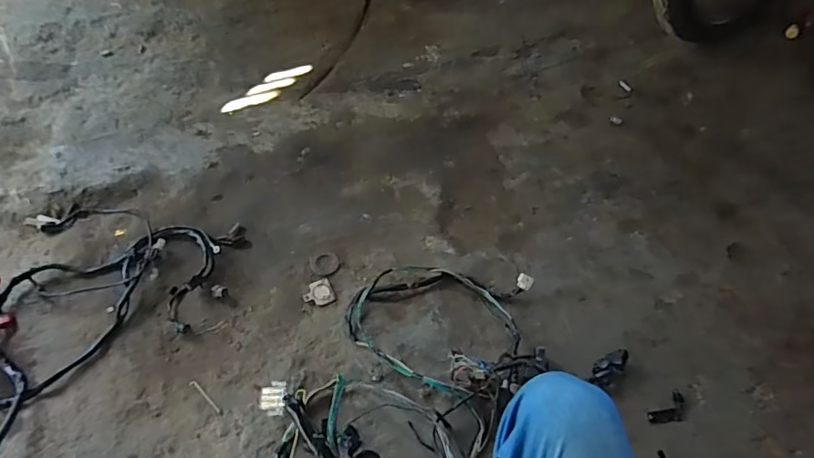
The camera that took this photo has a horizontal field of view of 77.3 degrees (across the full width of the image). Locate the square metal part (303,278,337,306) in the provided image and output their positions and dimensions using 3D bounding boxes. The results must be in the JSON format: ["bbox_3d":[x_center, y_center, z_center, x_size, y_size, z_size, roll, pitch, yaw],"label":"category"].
[{"bbox_3d":[-0.164,0.119,0.943,0.056,0.004,0.051,-20,58,-17],"label":"square metal part"}]

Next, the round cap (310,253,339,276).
[{"bbox_3d":[-0.158,0.066,0.981,0.053,0.004,0.050,2,55,-2],"label":"round cap"}]

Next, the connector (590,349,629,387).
[{"bbox_3d":[0.339,0.231,0.850,0.071,0.035,0.039,-31,62,-22],"label":"connector"}]

